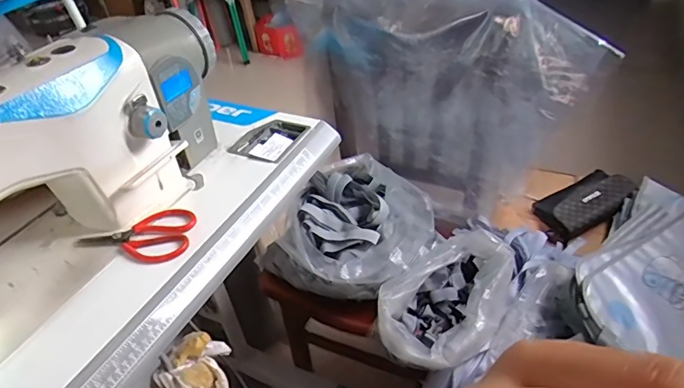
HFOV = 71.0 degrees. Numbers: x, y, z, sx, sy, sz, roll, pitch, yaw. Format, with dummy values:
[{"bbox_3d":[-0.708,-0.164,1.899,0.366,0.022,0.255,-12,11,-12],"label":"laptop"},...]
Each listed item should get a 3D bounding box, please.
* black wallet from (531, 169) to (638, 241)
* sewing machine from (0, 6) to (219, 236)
[{"bbox_3d":[0.559,0.013,1.103,0.209,0.042,0.122,-31,54,-3],"label":"black wallet"},{"bbox_3d":[-0.374,-0.031,0.586,0.190,0.226,0.563,11,42,20],"label":"sewing machine"}]

